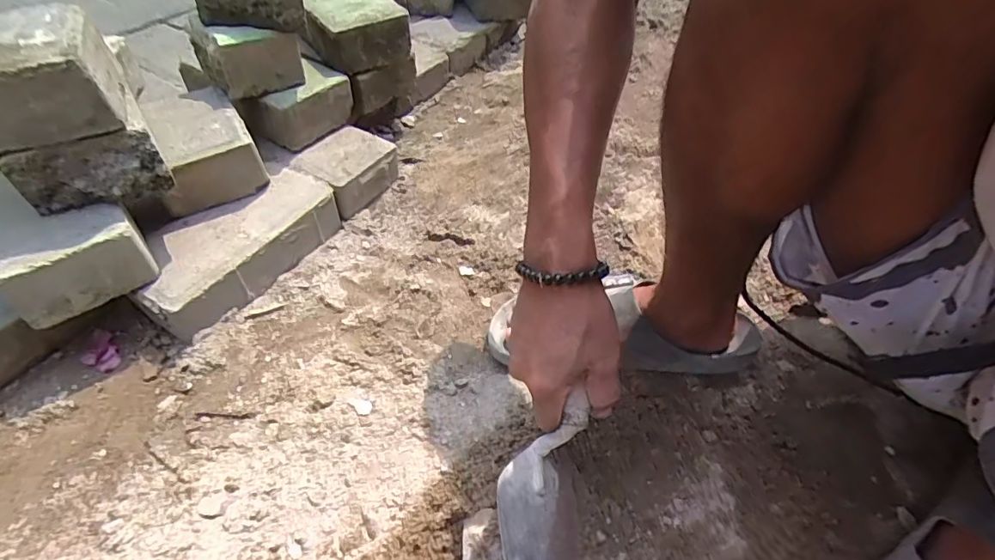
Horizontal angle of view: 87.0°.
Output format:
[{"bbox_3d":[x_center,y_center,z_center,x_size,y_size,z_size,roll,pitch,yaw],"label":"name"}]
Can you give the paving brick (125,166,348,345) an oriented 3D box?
[{"bbox_3d":[-0.278,-0.036,0.568,0.100,0.068,0.218,27,52,20],"label":"paving brick"}]

